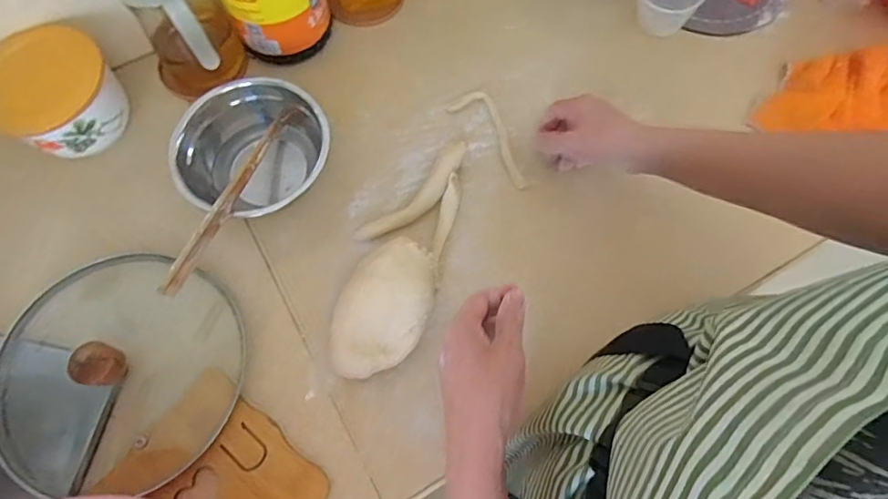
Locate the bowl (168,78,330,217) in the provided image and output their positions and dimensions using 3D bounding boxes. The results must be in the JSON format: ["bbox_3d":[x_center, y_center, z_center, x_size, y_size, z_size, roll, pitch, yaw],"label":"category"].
[{"bbox_3d":[-0.187,-0.096,0.523,0.119,0.086,0.149,39,74,13],"label":"bowl"}]

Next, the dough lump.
[{"bbox_3d":[-0.053,0.056,0.479,0.080,0.054,0.137,32,73,11],"label":"dough lump"}]

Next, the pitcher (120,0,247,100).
[{"bbox_3d":[-0.277,-0.236,0.540,0.100,0.158,0.111,-31,73,-11],"label":"pitcher"}]

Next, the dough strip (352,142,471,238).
[{"bbox_3d":[-0.026,-0.058,0.542,0.036,0.011,0.150,43,75,14],"label":"dough strip"}]

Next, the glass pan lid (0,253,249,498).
[{"bbox_3d":[-0.303,0.101,0.454,0.222,0.069,0.205,0,70,0],"label":"glass pan lid"}]

